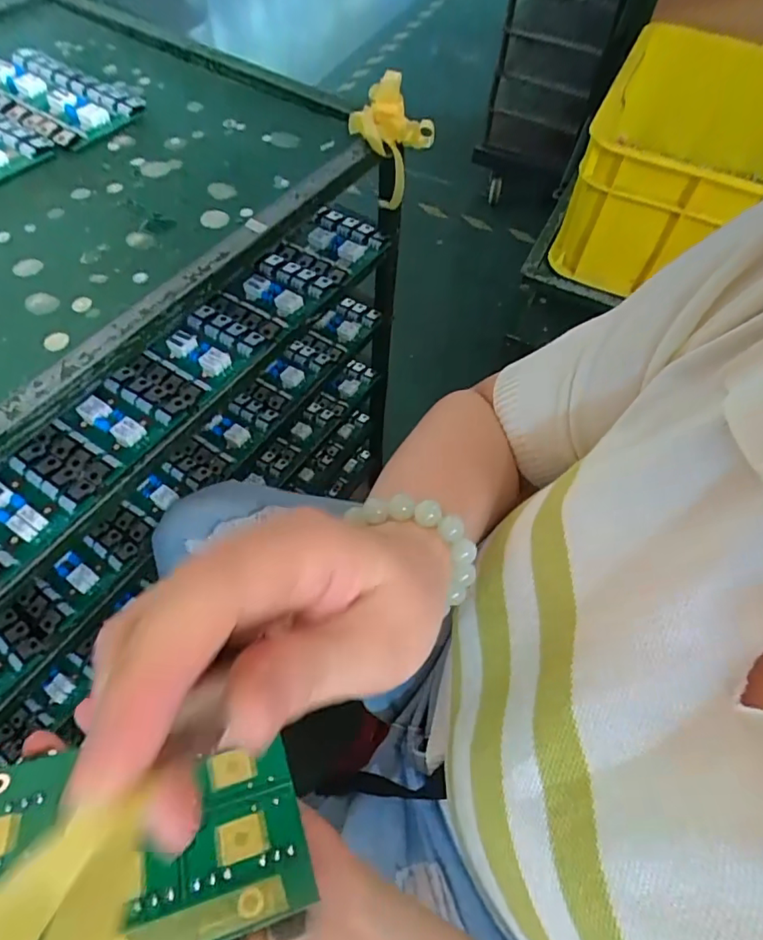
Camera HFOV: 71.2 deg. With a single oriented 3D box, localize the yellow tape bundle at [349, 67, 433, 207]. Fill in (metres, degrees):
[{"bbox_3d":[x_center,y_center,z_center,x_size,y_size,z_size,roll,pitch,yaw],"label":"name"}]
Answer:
[{"bbox_3d":[0.006,-0.317,0.518,0.072,0.089,0.059,28,61,14],"label":"yellow tape bundle"}]

